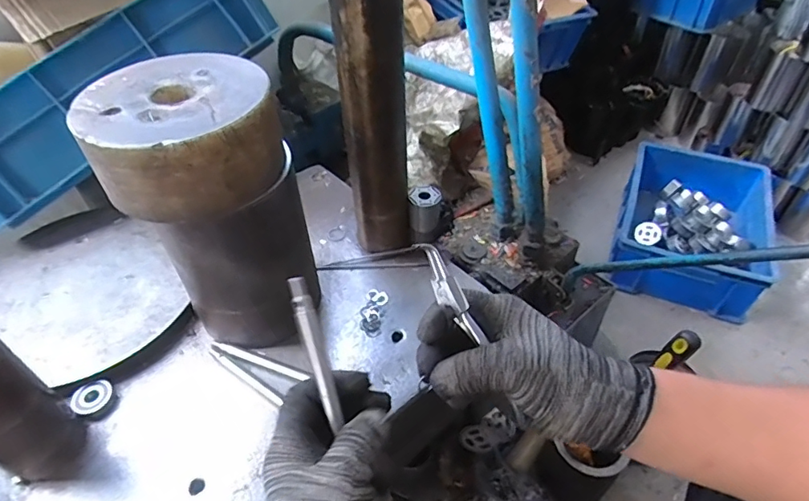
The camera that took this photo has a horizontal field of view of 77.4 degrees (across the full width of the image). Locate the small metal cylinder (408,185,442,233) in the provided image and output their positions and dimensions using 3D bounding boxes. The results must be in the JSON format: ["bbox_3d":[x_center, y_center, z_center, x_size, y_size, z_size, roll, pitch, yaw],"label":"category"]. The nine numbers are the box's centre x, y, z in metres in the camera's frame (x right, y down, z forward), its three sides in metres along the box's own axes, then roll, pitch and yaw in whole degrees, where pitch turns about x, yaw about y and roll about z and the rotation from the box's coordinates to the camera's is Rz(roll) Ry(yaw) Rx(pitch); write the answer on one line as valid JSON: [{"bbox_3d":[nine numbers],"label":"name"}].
[{"bbox_3d":[0.024,-0.049,0.595,0.036,0.041,0.034,2,45,4],"label":"small metal cylinder"}]

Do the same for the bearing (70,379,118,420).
[{"bbox_3d":[-0.295,0.142,0.481,0.034,0.017,0.034,-1,45,1],"label":"bearing"}]

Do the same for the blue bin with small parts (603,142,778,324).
[{"bbox_3d":[0.670,-0.052,1.181,0.320,0.141,0.445,16,48,18],"label":"blue bin with small parts"}]

